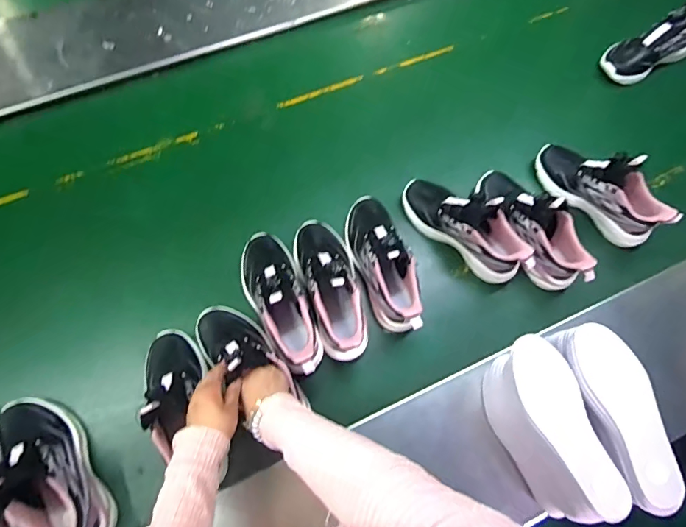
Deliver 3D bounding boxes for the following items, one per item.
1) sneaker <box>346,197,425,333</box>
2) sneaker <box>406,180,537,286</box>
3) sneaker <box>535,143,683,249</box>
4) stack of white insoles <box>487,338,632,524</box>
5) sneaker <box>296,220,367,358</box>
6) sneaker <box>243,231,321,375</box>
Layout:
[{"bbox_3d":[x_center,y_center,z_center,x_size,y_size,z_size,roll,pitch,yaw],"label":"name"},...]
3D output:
[{"bbox_3d":[0.069,-0.007,0.779,0.083,0.123,0.251,-18,73,-9],"label":"sneaker"},{"bbox_3d":[0.215,-0.066,0.814,0.249,0.139,0.080,40,74,11],"label":"sneaker"},{"bbox_3d":[0.468,-0.139,0.824,0.244,0.137,0.091,37,73,10],"label":"sneaker"},{"bbox_3d":[0.284,0.233,0.652,0.080,0.142,0.236,-16,72,-8],"label":"stack of white insoles"},{"bbox_3d":[-0.019,0.027,0.750,0.090,0.128,0.251,-14,72,-7],"label":"sneaker"},{"bbox_3d":[-0.109,0.056,0.733,0.095,0.128,0.255,-18,73,-8],"label":"sneaker"}]

